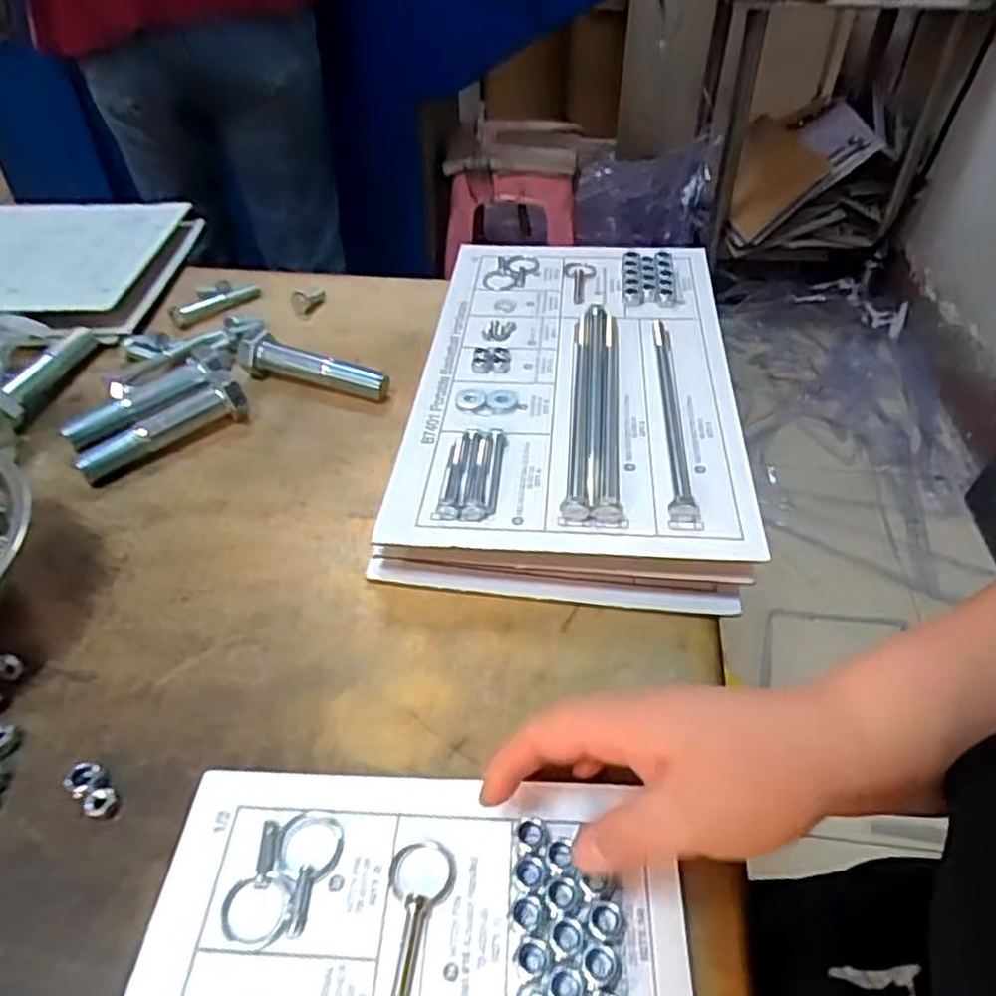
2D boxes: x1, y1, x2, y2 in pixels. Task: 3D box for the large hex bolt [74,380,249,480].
[{"bbox_3d":[-0.246,-0.053,0.541,0.119,0.035,0.027,-28,50,-27],"label":"large hex bolt"}]

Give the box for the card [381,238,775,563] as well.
[{"bbox_3d":[0.058,-0.102,0.552,0.224,0.021,0.369,4,41,6],"label":"card"}]

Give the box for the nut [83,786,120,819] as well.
[{"bbox_3d":[-0.189,0.145,0.352,0.013,0.008,0.014,0,43,0],"label":"nut"}]

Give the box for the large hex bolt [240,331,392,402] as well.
[{"bbox_3d":[-0.148,-0.106,0.593,0.123,0.033,0.024,14,45,14],"label":"large hex bolt"}]

